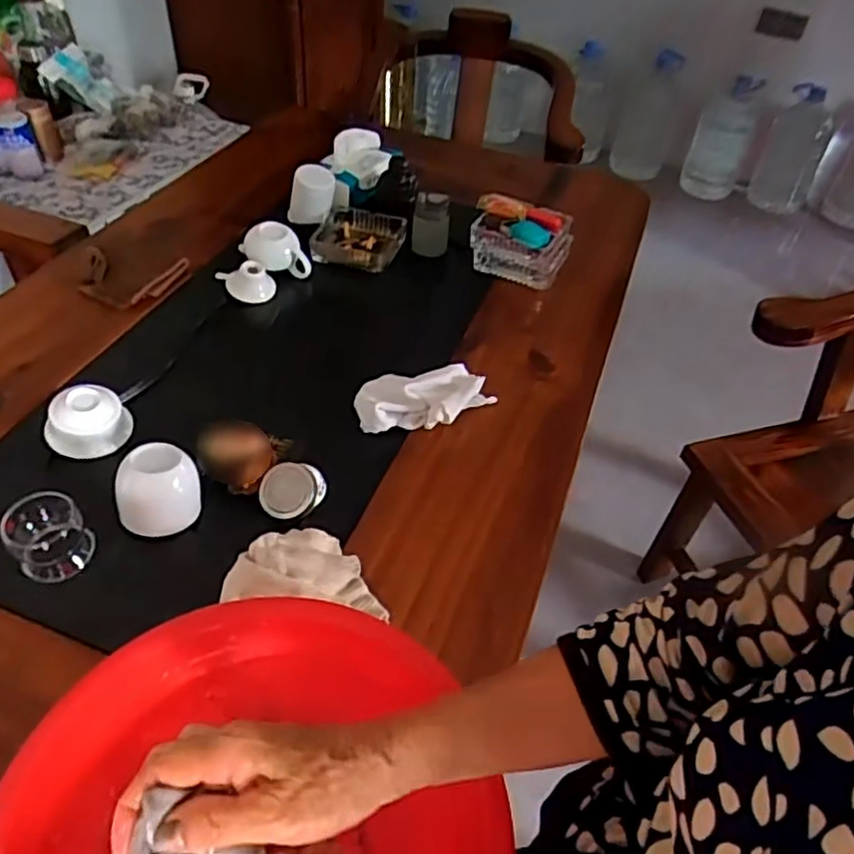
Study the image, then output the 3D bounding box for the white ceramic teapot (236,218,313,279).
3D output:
[{"bbox_3d":[-0.223,-0.257,0.980,0.070,0.061,0.094,-28,54,-30],"label":"white ceramic teapot"}]

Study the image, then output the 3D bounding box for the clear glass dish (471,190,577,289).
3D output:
[{"bbox_3d":[0.140,-0.279,1.001,0.146,0.090,0.092,11,45,5],"label":"clear glass dish"}]

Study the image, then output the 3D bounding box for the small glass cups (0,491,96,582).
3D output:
[{"bbox_3d":[-0.343,0.098,0.612,0.063,0.055,0.052,-20,51,-24],"label":"small glass cups"}]

